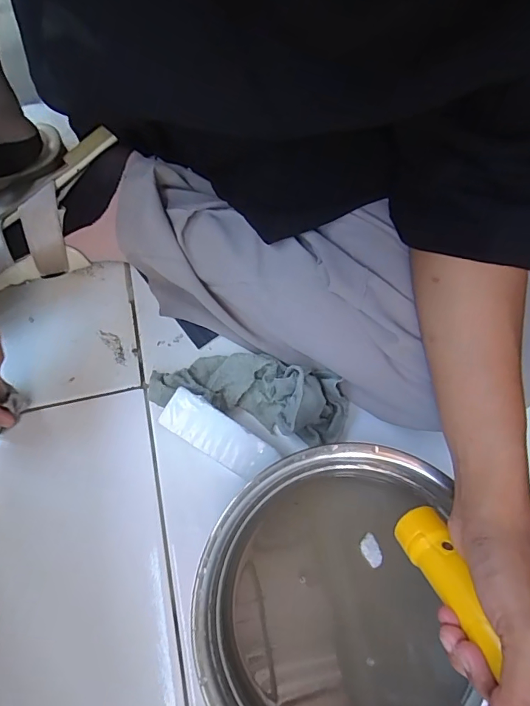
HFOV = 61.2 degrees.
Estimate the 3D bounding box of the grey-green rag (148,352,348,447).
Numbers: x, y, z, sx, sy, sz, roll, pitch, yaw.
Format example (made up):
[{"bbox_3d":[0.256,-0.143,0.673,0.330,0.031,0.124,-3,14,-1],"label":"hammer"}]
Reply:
[{"bbox_3d":[-0.012,0.034,0.421,0.179,0.053,0.066,14,72,5],"label":"grey-green rag"}]

